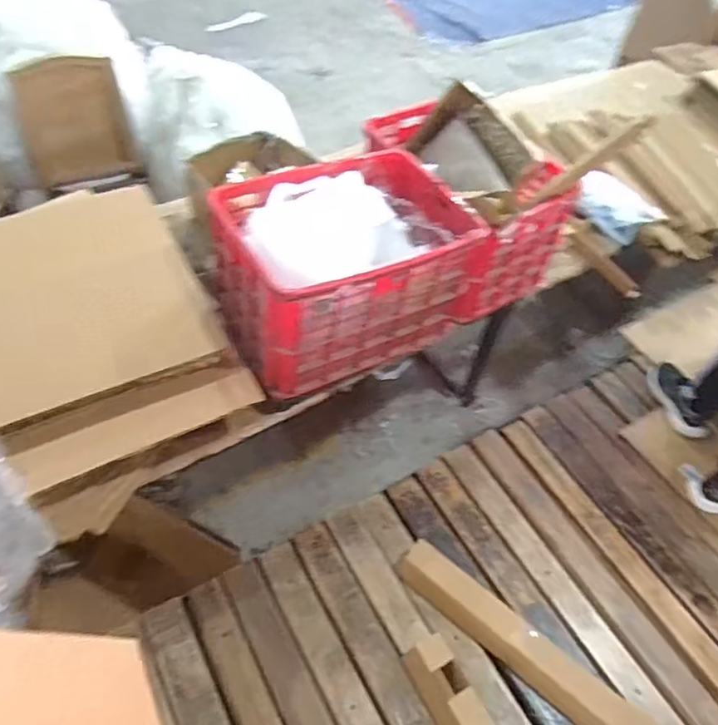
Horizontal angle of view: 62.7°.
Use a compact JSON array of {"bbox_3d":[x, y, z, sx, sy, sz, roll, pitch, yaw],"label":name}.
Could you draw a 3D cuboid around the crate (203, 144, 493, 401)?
[{"bbox_3d":[-0.044,-0.258,1.617,0.661,0.412,0.438,-28,60,-25],"label":"crate"}]

